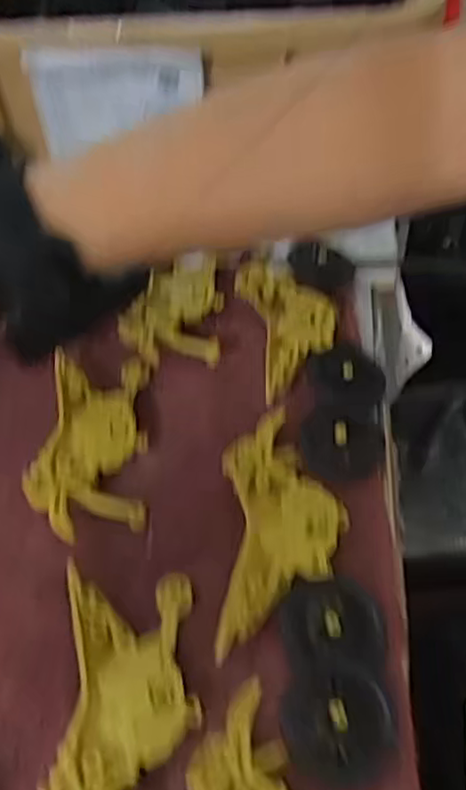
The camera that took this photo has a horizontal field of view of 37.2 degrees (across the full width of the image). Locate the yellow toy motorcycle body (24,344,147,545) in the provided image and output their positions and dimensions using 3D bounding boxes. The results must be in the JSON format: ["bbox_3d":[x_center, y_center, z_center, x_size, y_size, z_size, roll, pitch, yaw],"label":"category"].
[{"bbox_3d":[-0.065,0.021,0.320,0.050,0.013,0.098,-6,49,1],"label":"yellow toy motorcycle body"}]

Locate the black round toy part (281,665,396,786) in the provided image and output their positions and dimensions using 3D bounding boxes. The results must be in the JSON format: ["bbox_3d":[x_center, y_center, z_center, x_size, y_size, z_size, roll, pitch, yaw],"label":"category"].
[{"bbox_3d":[0.035,0.107,0.228,0.036,0.007,0.034,-3,49,3],"label":"black round toy part"}]

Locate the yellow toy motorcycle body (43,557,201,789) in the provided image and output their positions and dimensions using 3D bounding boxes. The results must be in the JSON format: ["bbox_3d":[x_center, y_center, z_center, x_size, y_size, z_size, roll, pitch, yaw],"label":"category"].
[{"bbox_3d":[-0.037,0.110,0.241,0.049,0.013,0.102,-8,49,-1],"label":"yellow toy motorcycle body"}]

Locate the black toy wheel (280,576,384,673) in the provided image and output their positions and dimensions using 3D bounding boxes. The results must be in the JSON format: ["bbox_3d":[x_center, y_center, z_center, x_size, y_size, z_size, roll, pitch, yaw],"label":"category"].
[{"bbox_3d":[0.037,0.084,0.253,0.037,0.007,0.036,5,42,-10],"label":"black toy wheel"}]

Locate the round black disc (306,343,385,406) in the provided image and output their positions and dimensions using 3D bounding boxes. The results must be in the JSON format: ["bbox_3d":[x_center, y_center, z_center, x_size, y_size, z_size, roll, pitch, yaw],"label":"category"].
[{"bbox_3d":[0.054,-0.010,0.332,0.037,0.010,0.033,15,52,17],"label":"round black disc"}]

